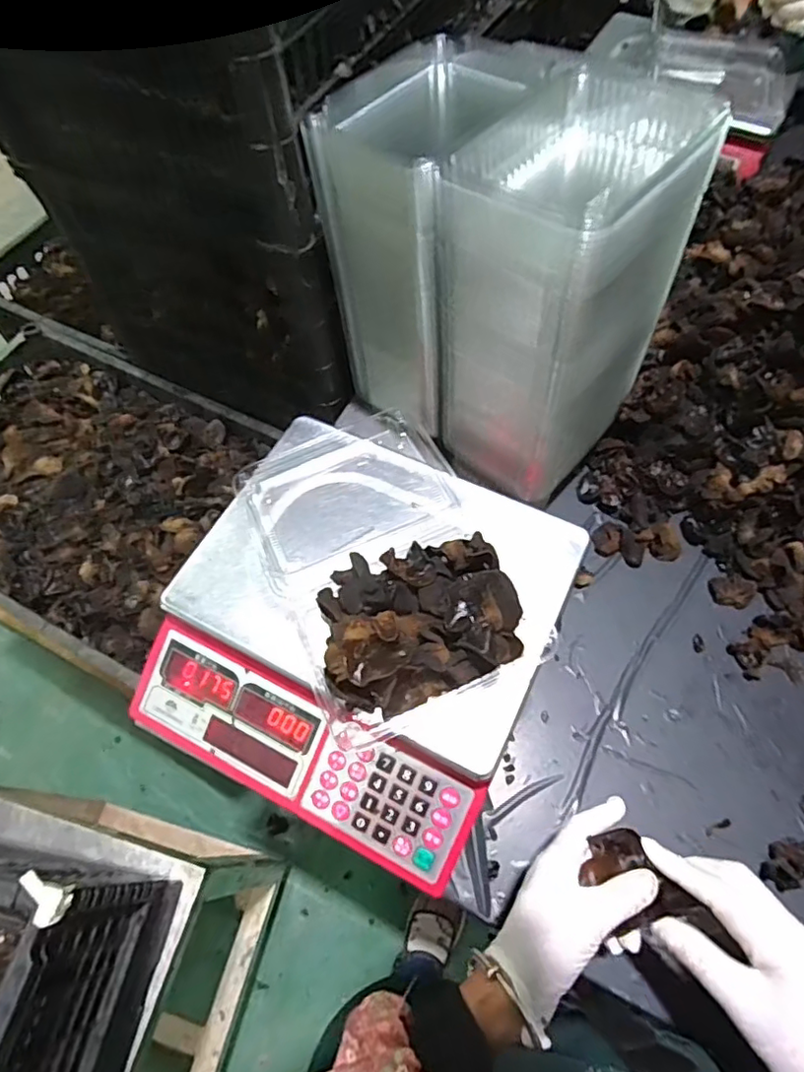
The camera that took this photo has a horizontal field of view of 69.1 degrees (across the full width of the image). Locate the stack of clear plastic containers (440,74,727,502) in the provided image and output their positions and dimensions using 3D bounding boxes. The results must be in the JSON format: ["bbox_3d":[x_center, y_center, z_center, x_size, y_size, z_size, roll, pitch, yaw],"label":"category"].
[{"bbox_3d":[0.136,-0.194,0.523,0.139,0.290,0.170,39,70,20],"label":"stack of clear plastic containers"}]

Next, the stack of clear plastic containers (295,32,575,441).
[{"bbox_3d":[0.027,-0.281,0.580,0.143,0.276,0.189,31,67,17],"label":"stack of clear plastic containers"}]

